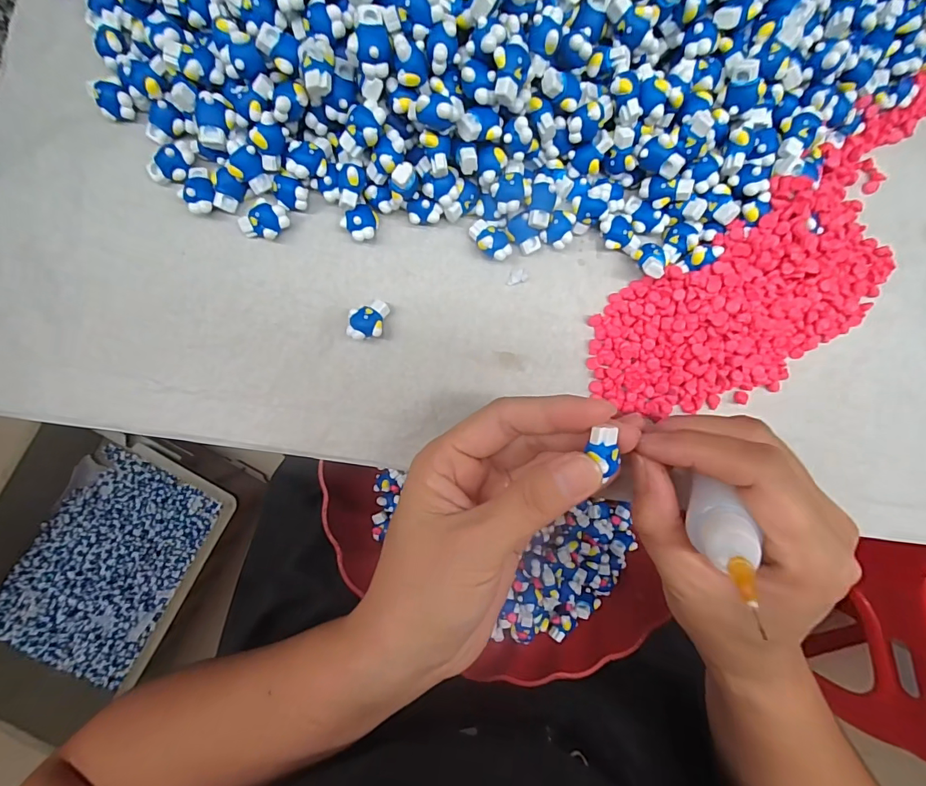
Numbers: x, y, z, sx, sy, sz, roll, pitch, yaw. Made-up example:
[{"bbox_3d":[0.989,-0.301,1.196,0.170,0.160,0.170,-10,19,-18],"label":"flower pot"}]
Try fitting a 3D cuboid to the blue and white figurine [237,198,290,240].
[{"bbox_3d":[-0.092,-0.079,0.204,0.021,0.009,0.015,-40,93,-1],"label":"blue and white figurine"}]

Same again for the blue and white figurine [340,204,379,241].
[{"bbox_3d":[-0.047,-0.079,0.205,0.014,0.013,0.016,43,89,-3],"label":"blue and white figurine"}]

